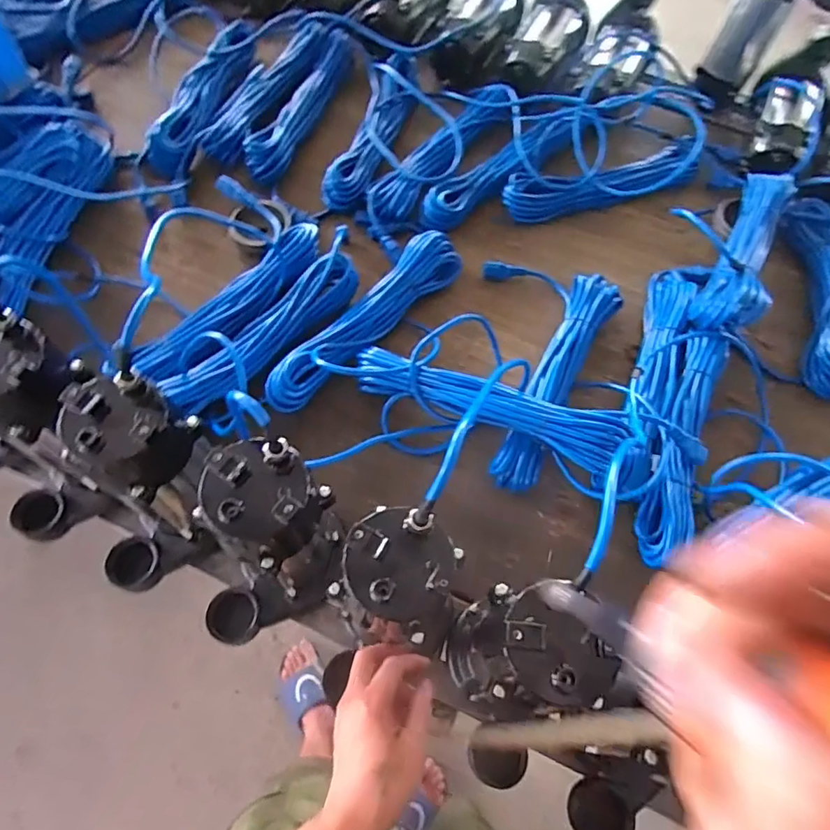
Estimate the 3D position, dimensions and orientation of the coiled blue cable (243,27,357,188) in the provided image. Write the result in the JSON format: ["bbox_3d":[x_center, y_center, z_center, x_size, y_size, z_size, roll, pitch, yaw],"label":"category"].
[{"bbox_3d":[-0.190,-0.522,0.919,0.076,0.046,0.353,18,65,6],"label":"coiled blue cable"}]

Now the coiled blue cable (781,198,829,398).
[{"bbox_3d":[0.608,-0.188,0.797,0.077,0.038,0.342,8,64,1],"label":"coiled blue cable"}]

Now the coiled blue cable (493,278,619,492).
[{"bbox_3d":[0.195,-0.052,0.711,0.074,0.044,0.351,25,66,8],"label":"coiled blue cable"}]

